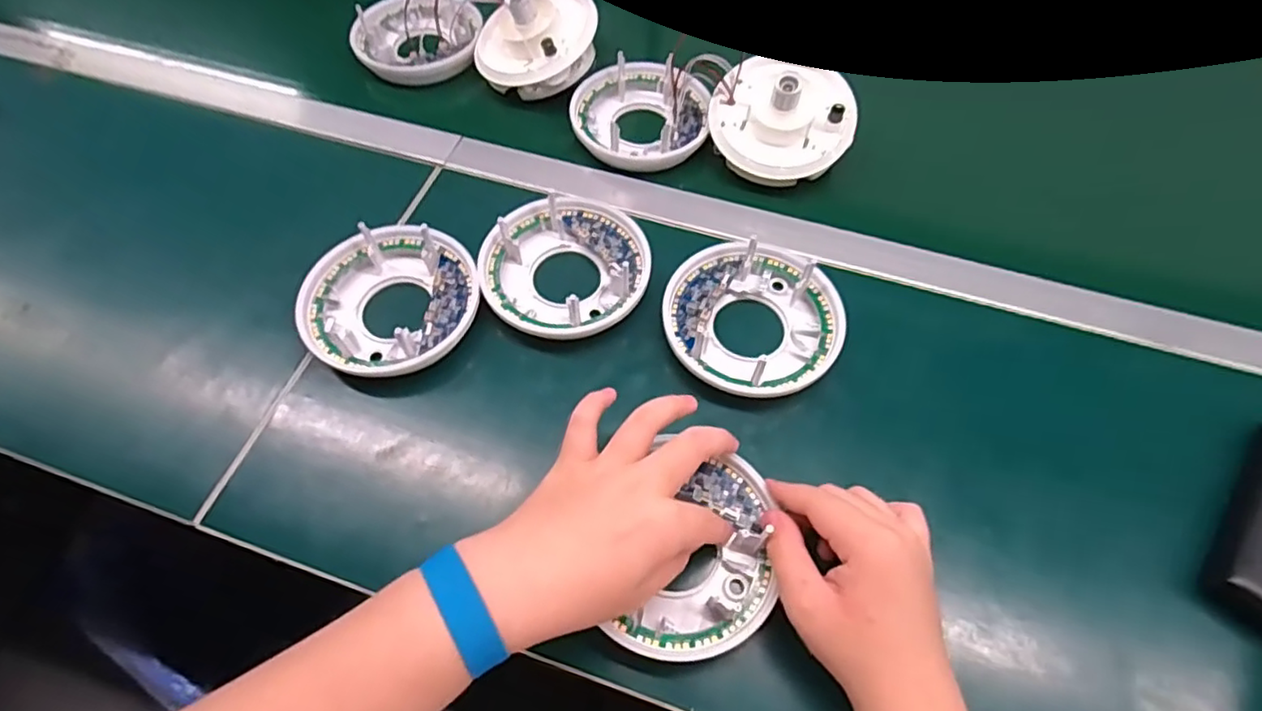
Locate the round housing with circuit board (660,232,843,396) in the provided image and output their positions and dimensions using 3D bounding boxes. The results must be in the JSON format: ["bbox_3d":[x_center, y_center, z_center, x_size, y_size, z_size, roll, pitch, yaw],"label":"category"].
[{"bbox_3d":[0.092,-0.030,0.472,0.130,0.035,0.124,0,59,0],"label":"round housing with circuit board"}]

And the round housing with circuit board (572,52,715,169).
[{"bbox_3d":[0.010,-0.236,0.589,0.124,0.042,0.124,0,59,0],"label":"round housing with circuit board"}]

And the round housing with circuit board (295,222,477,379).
[{"bbox_3d":[-0.184,-0.042,0.477,0.128,0.039,0.124,0,59,0],"label":"round housing with circuit board"}]

